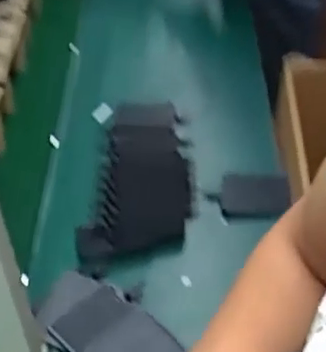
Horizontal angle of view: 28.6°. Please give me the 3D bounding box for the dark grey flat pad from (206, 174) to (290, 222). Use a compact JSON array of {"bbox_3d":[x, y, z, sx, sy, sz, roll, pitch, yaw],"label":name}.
[{"bbox_3d":[0.121,0.028,0.888,0.106,0.037,0.064,-2,41,-3],"label":"dark grey flat pad"}]

